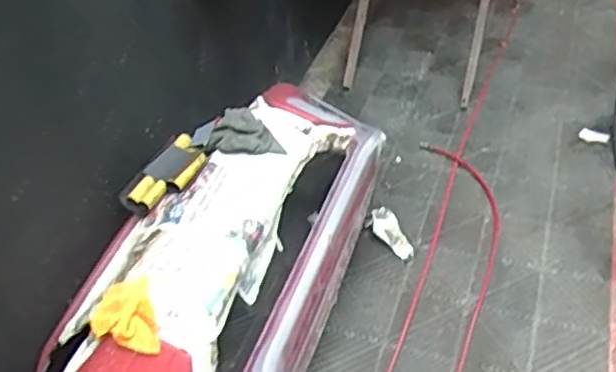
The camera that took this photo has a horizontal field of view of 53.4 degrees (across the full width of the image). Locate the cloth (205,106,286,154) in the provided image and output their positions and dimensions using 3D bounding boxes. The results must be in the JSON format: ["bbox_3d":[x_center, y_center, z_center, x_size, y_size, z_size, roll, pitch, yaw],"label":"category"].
[{"bbox_3d":[-0.186,-0.131,1.656,0.161,0.064,0.180,-30,46,-22],"label":"cloth"}]

